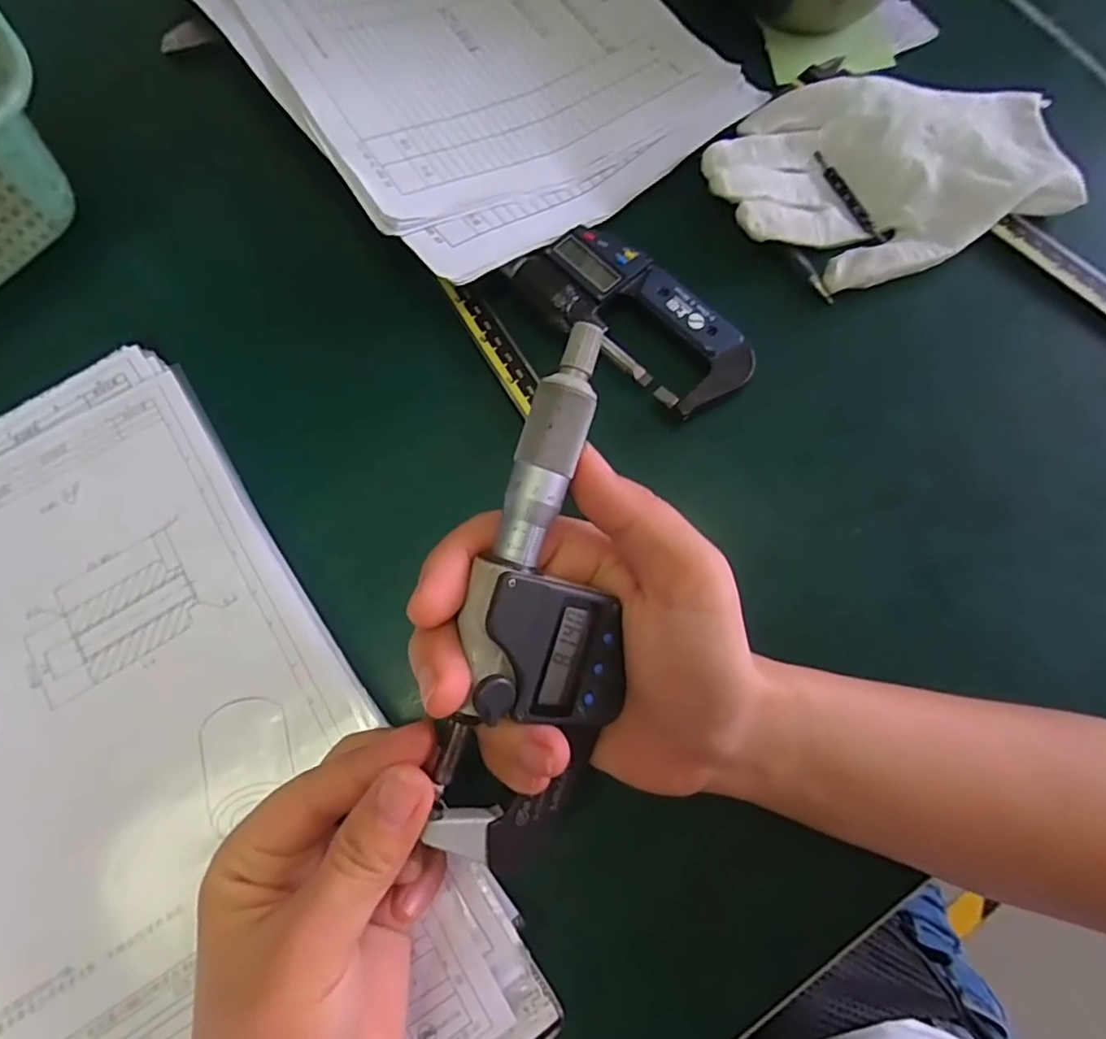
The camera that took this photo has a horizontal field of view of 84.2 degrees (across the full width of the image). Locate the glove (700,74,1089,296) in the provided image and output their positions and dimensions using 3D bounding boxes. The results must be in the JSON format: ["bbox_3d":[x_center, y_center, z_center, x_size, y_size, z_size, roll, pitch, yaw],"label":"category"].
[{"bbox_3d":[0.164,-0.173,0.300,0.169,0.019,0.106,-18,76,-5],"label":"glove"}]

